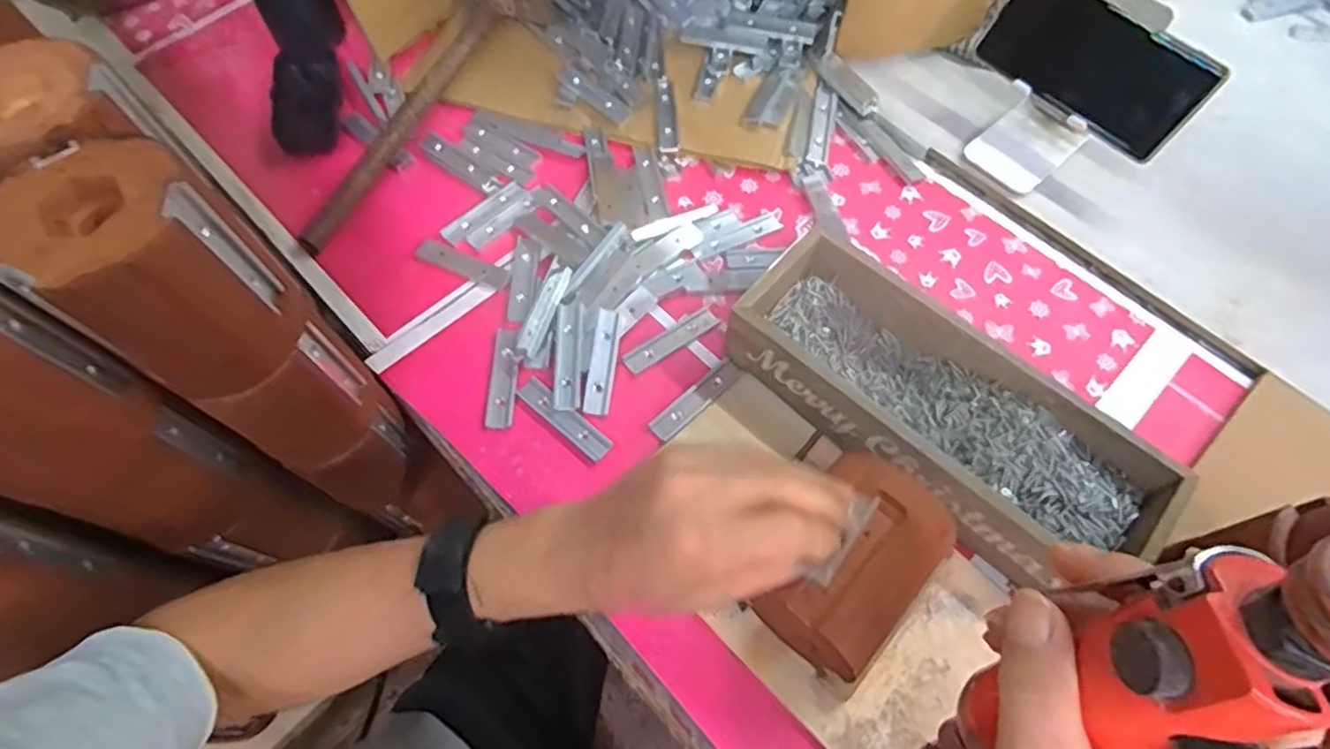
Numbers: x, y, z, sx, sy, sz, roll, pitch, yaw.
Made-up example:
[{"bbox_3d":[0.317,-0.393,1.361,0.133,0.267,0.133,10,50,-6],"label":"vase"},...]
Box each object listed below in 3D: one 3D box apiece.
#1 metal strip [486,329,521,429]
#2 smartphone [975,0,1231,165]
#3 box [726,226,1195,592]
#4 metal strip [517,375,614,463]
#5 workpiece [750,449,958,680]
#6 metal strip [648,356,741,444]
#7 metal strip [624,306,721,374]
[{"bbox_3d":[-0.116,0.002,0.482,0.021,0.006,0.078,0,64,0],"label":"metal strip"},{"bbox_3d":[0.329,-0.238,0.515,0.159,0.076,0.008,40,44,13],"label":"smartphone"},{"bbox_3d":[0.175,0.025,0.439,0.275,0.059,0.114,39,70,17],"label":"box"},{"bbox_3d":[-0.070,0.031,0.469,0.076,0.008,0.018,38,69,17],"label":"metal strip"},{"bbox_3d":[0.103,0.107,0.382,0.072,0.084,0.107,40,70,18],"label":"workpiece"},{"bbox_3d":[0.022,0.017,0.473,0.078,0.006,0.019,-41,70,-18],"label":"metal strip"},{"bbox_3d":[0.006,-0.026,0.497,0.079,0.004,0.018,-34,68,-15],"label":"metal strip"}]

